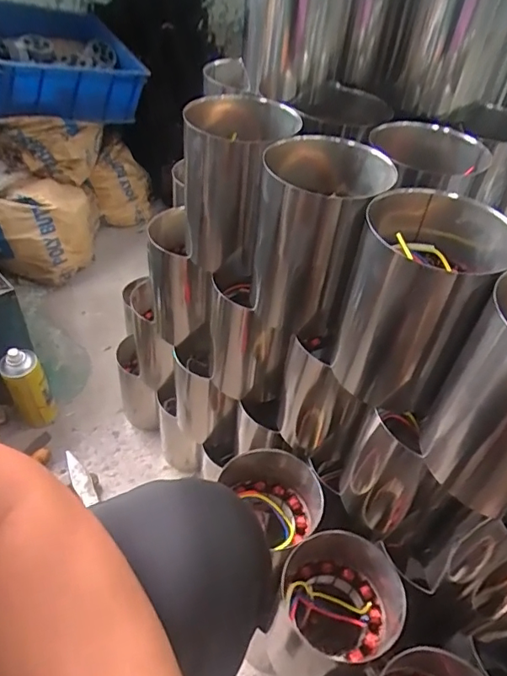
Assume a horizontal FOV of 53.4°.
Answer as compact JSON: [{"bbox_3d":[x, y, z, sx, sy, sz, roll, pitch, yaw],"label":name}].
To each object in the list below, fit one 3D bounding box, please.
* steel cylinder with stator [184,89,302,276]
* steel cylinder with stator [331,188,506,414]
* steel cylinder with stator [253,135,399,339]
[{"bbox_3d":[-0.018,-0.187,0.593,0.111,0.160,0.122,3,44,-3],"label":"steel cylinder with stator"},{"bbox_3d":[0.148,-0.033,0.467,0.118,0.172,0.115,18,46,11],"label":"steel cylinder with stator"},{"bbox_3d":[0.063,-0.107,0.536,0.120,0.177,0.112,19,46,13],"label":"steel cylinder with stator"}]

